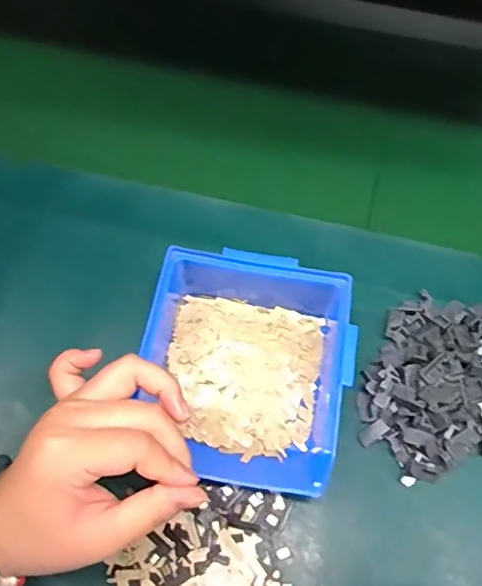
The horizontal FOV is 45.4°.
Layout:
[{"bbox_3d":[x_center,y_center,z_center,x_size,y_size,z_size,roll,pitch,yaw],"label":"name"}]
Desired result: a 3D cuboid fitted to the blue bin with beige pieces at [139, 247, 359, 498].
[{"bbox_3d":[0.003,0.047,0.374,0.127,0.069,0.140,7,64,3],"label":"blue bin with beige pieces"}]

